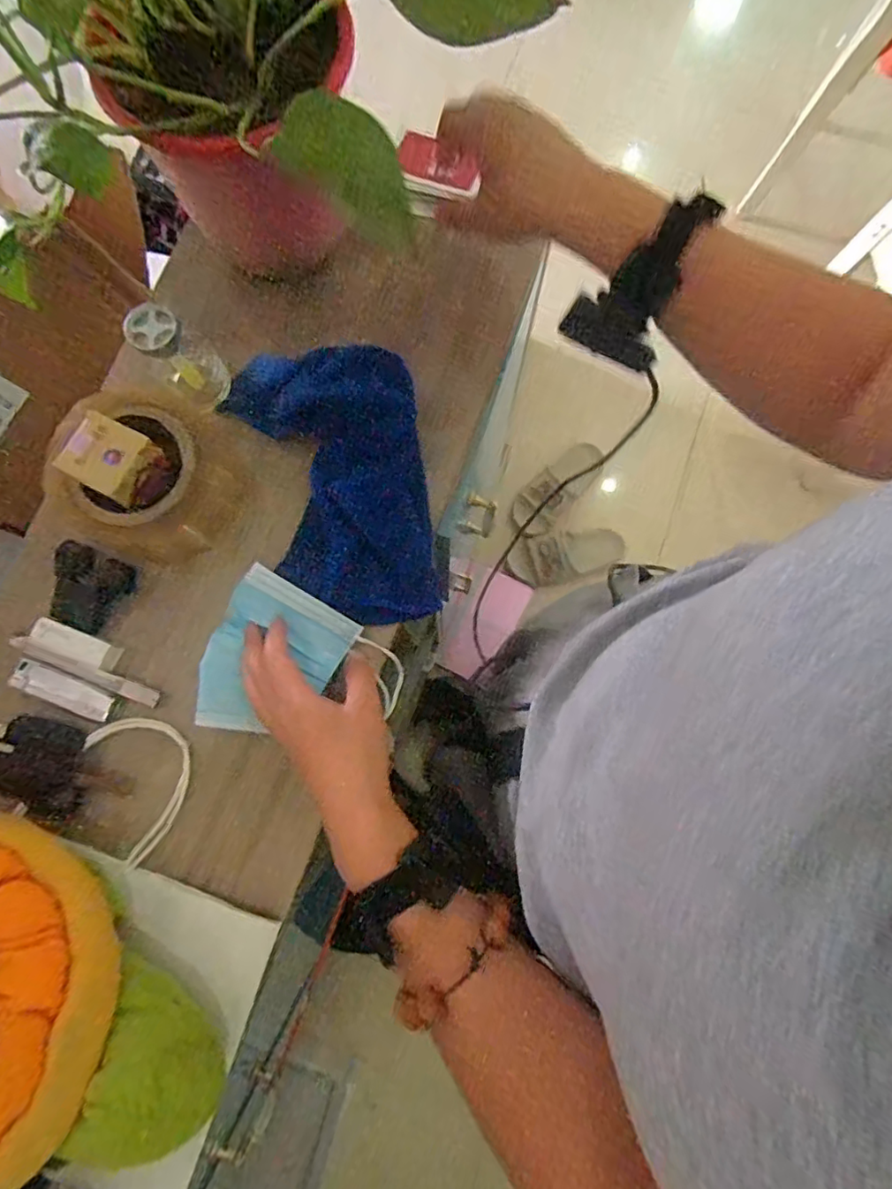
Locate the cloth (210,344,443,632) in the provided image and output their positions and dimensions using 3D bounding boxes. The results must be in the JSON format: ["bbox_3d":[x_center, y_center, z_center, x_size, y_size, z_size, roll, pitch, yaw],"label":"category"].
[{"bbox_3d":[-0.082,-0.082,0.453,0.136,0.053,0.207,-9,80,-2],"label":"cloth"}]

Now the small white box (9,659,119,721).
[{"bbox_3d":[-0.281,0.071,0.425,0.077,0.008,0.020,23,81,4],"label":"small white box"}]

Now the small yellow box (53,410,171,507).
[{"bbox_3d":[-0.233,-0.093,0.407,0.048,0.038,0.047,28,81,5],"label":"small yellow box"}]

